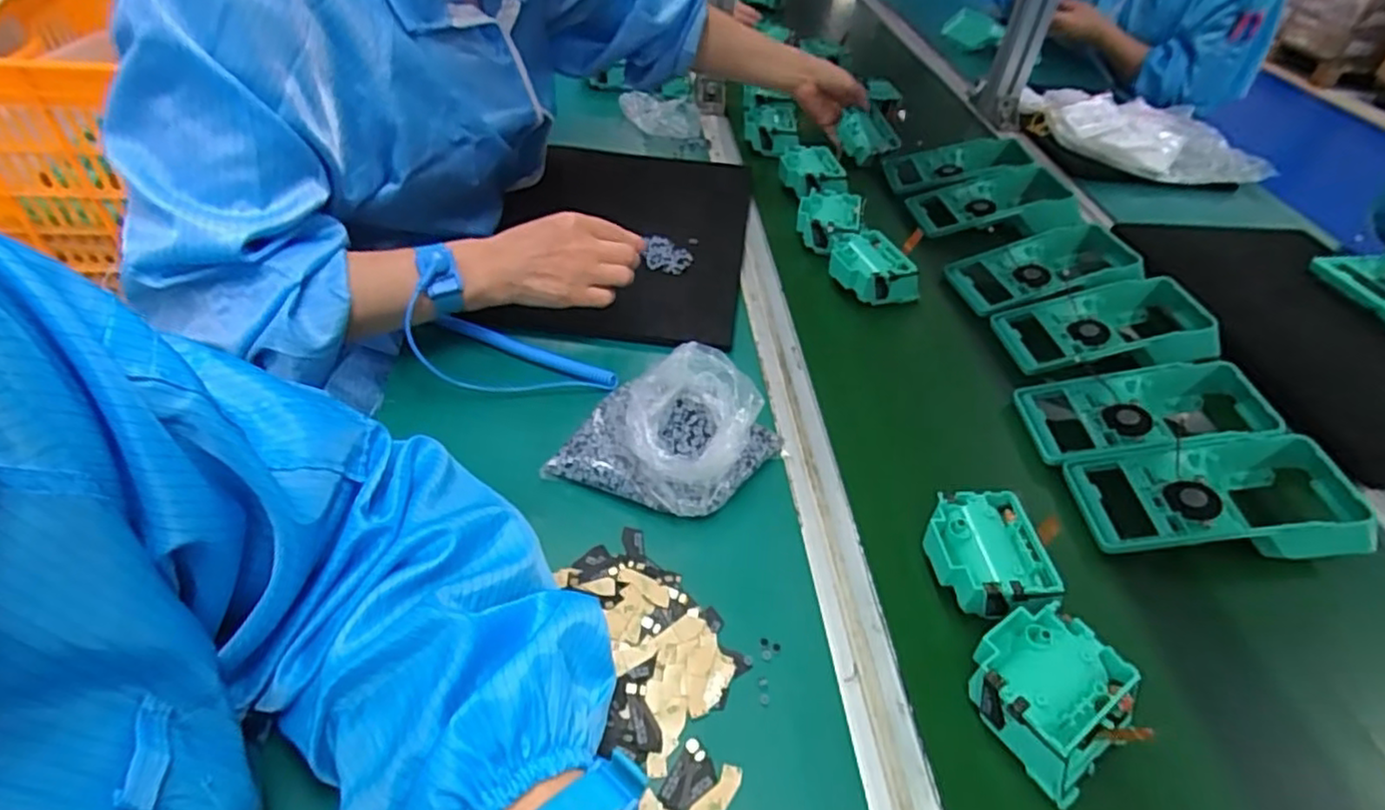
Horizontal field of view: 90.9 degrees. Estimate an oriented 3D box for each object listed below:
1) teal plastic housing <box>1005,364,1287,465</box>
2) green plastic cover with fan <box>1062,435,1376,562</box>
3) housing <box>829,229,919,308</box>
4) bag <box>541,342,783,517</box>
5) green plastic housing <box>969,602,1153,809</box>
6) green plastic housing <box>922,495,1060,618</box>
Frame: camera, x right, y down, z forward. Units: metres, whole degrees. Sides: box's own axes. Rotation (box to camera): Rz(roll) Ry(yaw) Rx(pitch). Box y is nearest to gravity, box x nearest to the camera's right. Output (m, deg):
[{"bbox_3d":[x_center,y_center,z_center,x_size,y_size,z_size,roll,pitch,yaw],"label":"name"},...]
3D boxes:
[{"bbox_3d":[0.369,0.005,0.551,0.197,0.045,0.087,3,44,-4],"label":"teal plastic housing"},{"bbox_3d":[0.379,0.067,0.493,0.193,0.048,0.094,5,44,-2],"label":"green plastic cover with fan"},{"bbox_3d":[0.176,-0.138,0.685,0.069,0.038,0.084,-12,46,-18],"label":"housing"},{"bbox_3d":[-0.009,0.012,0.492,0.129,0.052,0.147,23,46,17],"label":"bag"},{"bbox_3d":[0.196,0.163,0.379,0.074,0.045,0.079,-24,51,-28],"label":"green plastic housing"},{"bbox_3d":[0.186,0.100,0.439,0.066,0.039,0.077,0,44,-7],"label":"green plastic housing"}]

